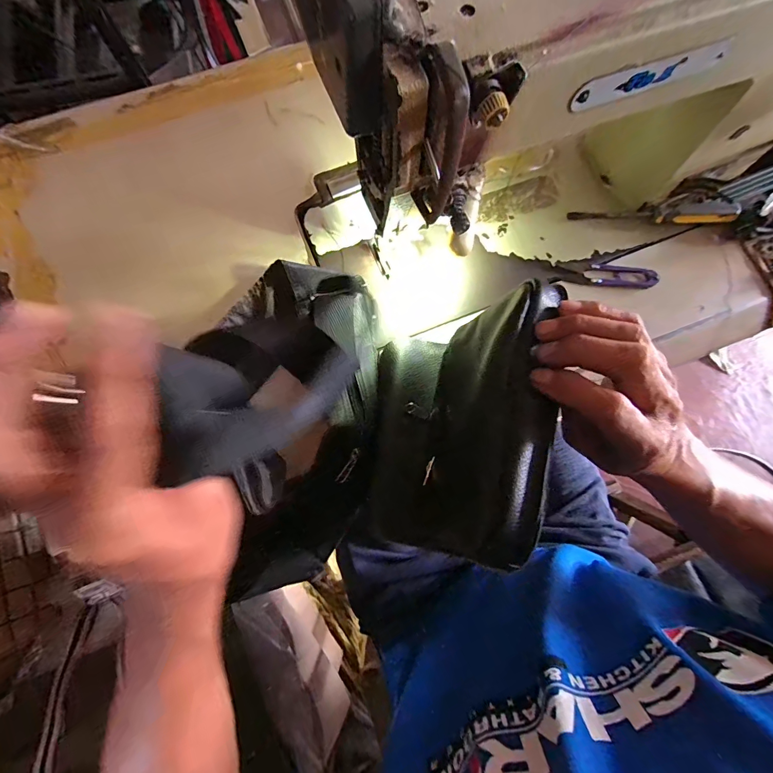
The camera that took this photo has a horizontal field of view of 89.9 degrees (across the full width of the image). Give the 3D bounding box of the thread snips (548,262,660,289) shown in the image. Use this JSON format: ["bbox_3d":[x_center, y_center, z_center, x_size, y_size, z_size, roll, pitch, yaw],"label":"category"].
[{"bbox_3d":[0.223,-0.116,0.397,0.103,0.007,0.024,4,79,1],"label":"thread snips"}]

